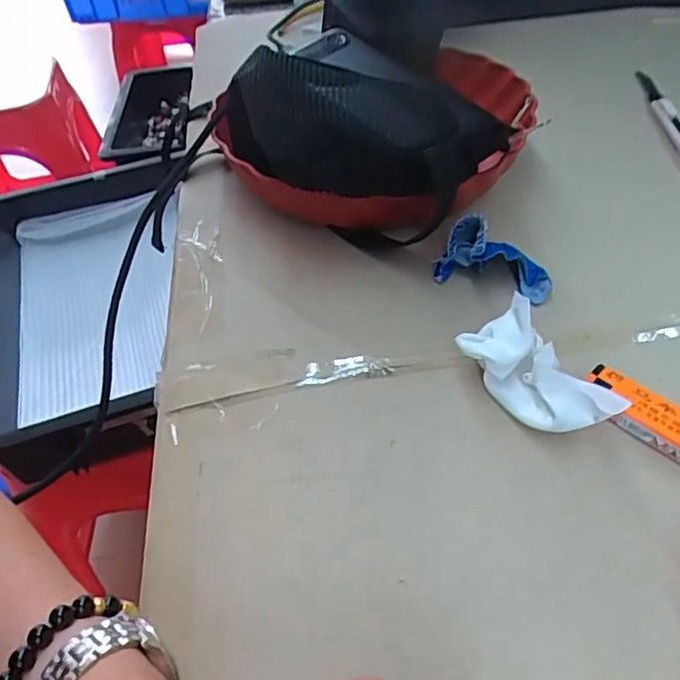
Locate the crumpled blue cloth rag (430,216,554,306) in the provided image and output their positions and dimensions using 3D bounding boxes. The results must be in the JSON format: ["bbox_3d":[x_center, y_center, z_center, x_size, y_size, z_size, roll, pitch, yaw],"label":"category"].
[{"bbox_3d":[0.094,-0.051,0.365,0.069,0.036,0.026,19,52,23],"label":"crumpled blue cloth rag"}]

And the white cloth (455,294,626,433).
[{"bbox_3d":[0.095,0.019,0.293,0.030,0.047,0.076,-30,51,-20],"label":"white cloth"}]

